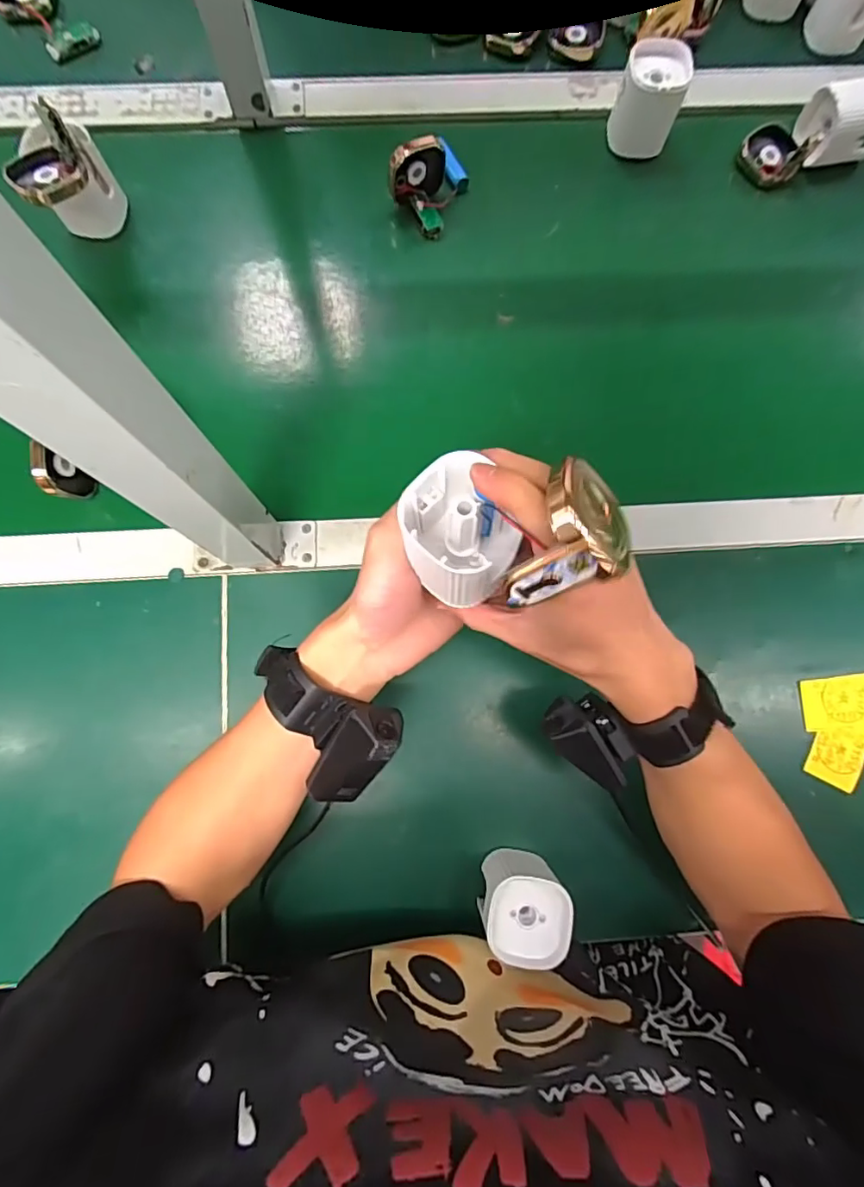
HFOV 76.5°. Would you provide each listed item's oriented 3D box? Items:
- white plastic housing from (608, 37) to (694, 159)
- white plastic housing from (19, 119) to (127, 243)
[{"bbox_3d":[0.201,-0.457,0.514,0.058,0.073,0.048,15,80,1],"label":"white plastic housing"},{"bbox_3d":[-0.308,-0.352,0.474,0.055,0.065,0.059,-4,80,-2],"label":"white plastic housing"}]

